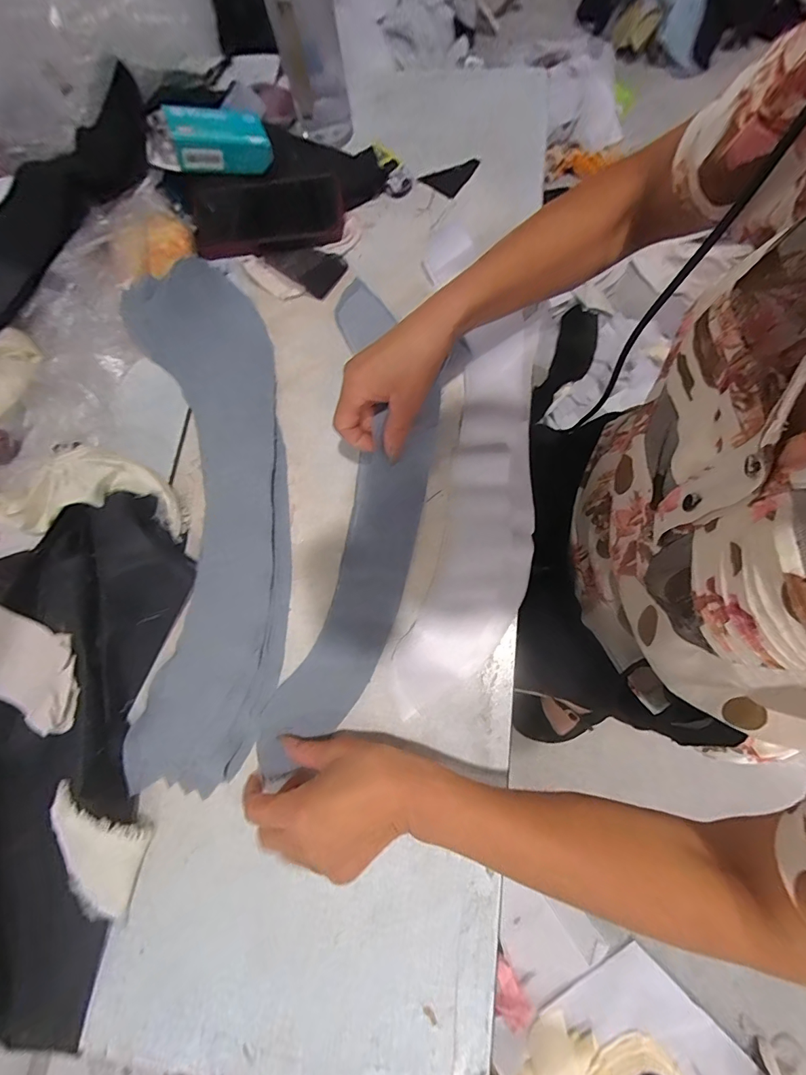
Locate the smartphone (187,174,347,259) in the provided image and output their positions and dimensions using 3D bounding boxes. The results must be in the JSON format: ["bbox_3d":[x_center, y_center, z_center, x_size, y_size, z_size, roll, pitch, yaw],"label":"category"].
[{"bbox_3d":[-0.151,-0.361,0.464,0.163,0.016,0.096,-11,80,1],"label":"smartphone"}]

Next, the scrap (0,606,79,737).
[{"bbox_3d":[-0.300,0.099,0.323,0.107,0.024,0.065,21,80,11],"label":"scrap"}]

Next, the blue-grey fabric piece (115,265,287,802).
[{"bbox_3d":[-0.183,-0.044,0.388,0.134,0.050,0.494,-8,75,6],"label":"blue-grey fabric piece"}]

